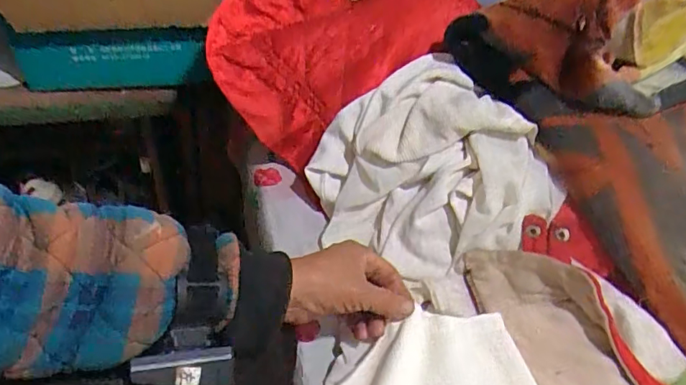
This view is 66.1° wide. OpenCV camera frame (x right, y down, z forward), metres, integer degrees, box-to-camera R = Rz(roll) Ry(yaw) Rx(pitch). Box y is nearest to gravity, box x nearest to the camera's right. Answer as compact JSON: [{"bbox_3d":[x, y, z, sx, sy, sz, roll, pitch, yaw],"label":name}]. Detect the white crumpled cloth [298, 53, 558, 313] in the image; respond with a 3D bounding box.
[{"bbox_3d":[0.074,-0.014,0.556,0.228,0.234,0.092,52,17,23],"label":"white crumpled cloth"}]

